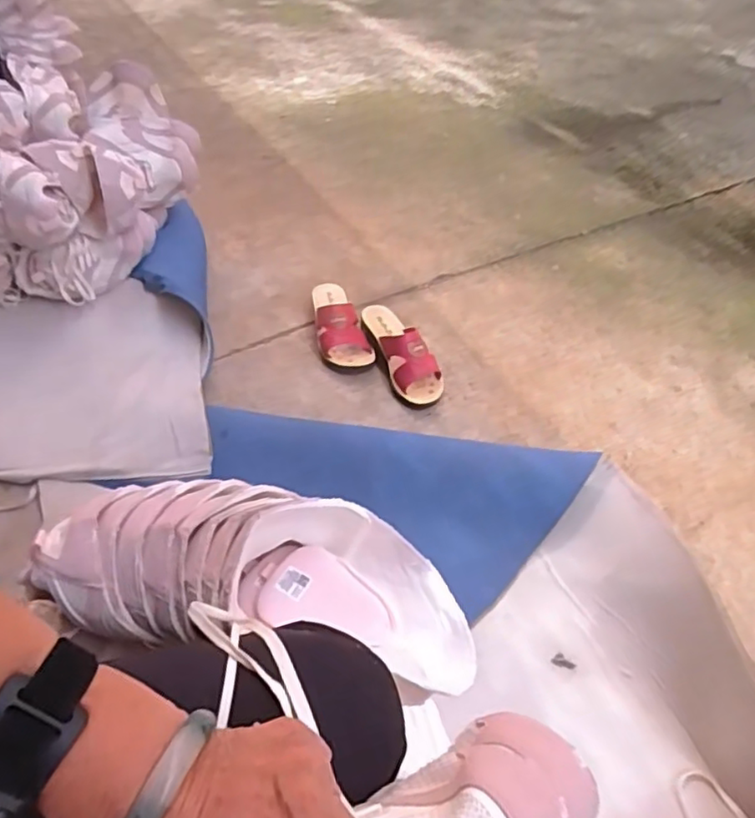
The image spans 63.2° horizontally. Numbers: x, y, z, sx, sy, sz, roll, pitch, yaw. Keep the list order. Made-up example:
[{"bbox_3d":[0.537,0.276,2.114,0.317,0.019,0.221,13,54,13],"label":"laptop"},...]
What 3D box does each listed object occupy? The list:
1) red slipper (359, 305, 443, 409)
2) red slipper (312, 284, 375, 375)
[{"bbox_3d":[0.043,-0.109,1.062,0.078,0.058,0.222,-20,65,-18],"label":"red slipper"},{"bbox_3d":[-0.076,-0.162,1.133,0.087,0.076,0.224,-13,50,-13],"label":"red slipper"}]

